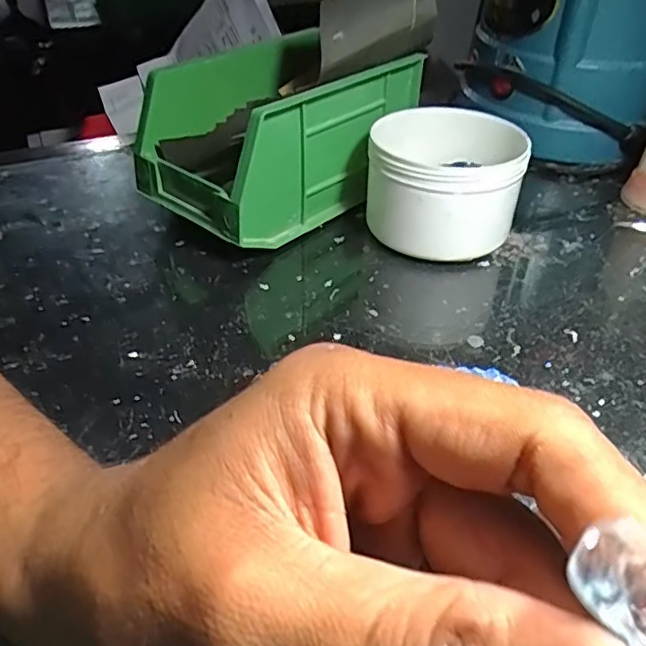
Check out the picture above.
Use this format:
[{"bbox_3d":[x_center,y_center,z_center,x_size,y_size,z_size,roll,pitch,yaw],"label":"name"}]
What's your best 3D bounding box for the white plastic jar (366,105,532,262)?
[{"bbox_3d":[0.072,-0.085,0.372,0.087,0.067,0.085,0,39,0],"label":"white plastic jar"}]

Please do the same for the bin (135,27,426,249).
[{"bbox_3d":[-0.026,-0.123,0.402,0.171,0.089,0.109,-29,47,-31],"label":"bin"}]

